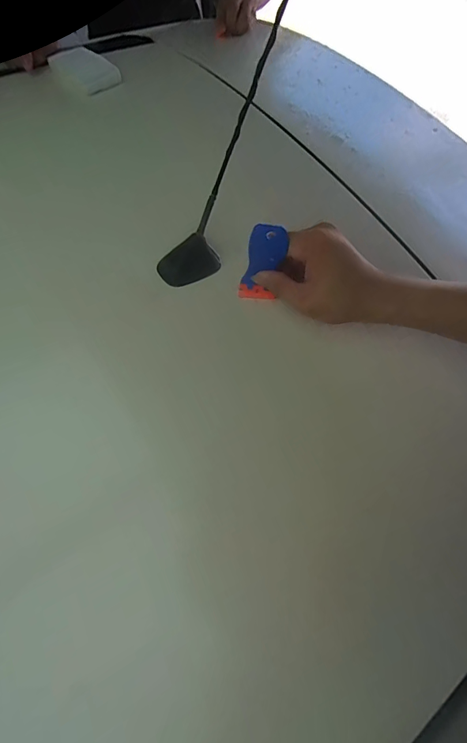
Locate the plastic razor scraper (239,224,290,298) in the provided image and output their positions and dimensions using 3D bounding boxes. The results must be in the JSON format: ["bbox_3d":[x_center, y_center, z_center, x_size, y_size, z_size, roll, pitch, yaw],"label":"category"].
[{"bbox_3d":[0.029,-0.105,0.364,0.036,0.094,0.008,13,61,-3],"label":"plastic razor scraper"}]

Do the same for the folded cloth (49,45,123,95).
[{"bbox_3d":[-0.217,-0.439,0.533,0.097,0.019,0.060,39,72,12],"label":"folded cloth"}]

